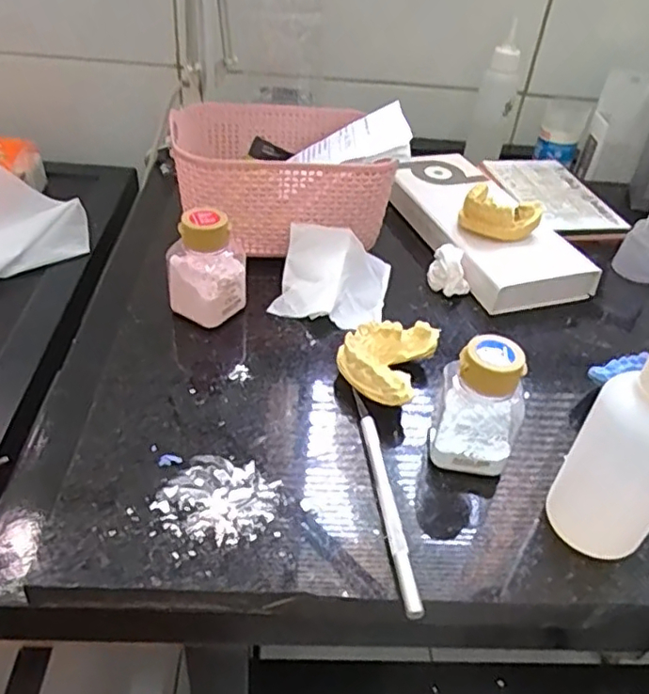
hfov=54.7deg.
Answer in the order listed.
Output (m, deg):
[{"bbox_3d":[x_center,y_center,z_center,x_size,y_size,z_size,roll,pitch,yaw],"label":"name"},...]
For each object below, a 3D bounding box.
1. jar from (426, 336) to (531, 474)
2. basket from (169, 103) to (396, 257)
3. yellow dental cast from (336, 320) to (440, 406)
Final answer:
[{"bbox_3d":[0.082,0.033,0.334,0.045,0.074,0.040,17,41,13],"label":"jar"},{"bbox_3d":[-0.039,-0.130,0.499,0.155,0.085,0.128,-2,40,-10],"label":"basket"},{"bbox_3d":[0.037,0.008,0.391,0.052,0.023,0.067,19,41,15],"label":"yellow dental cast"}]

